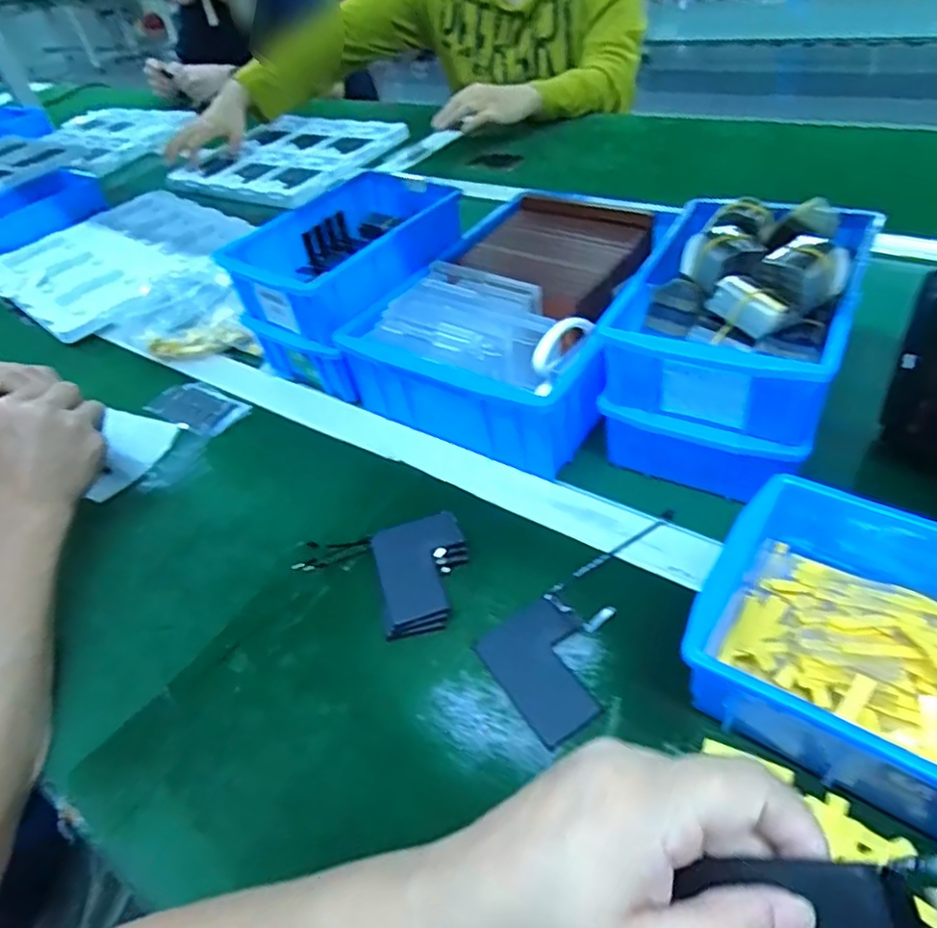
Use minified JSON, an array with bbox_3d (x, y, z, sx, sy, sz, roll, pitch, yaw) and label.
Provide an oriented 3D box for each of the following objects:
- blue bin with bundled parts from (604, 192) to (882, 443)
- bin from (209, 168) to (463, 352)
[{"bbox_3d":[0.182,-0.108,0.422,0.132,0.070,0.185,17,51,27],"label":"blue bin with bundled parts"},{"bbox_3d":[-0.105,-0.198,0.582,0.143,0.053,0.202,26,55,33],"label":"bin"}]

